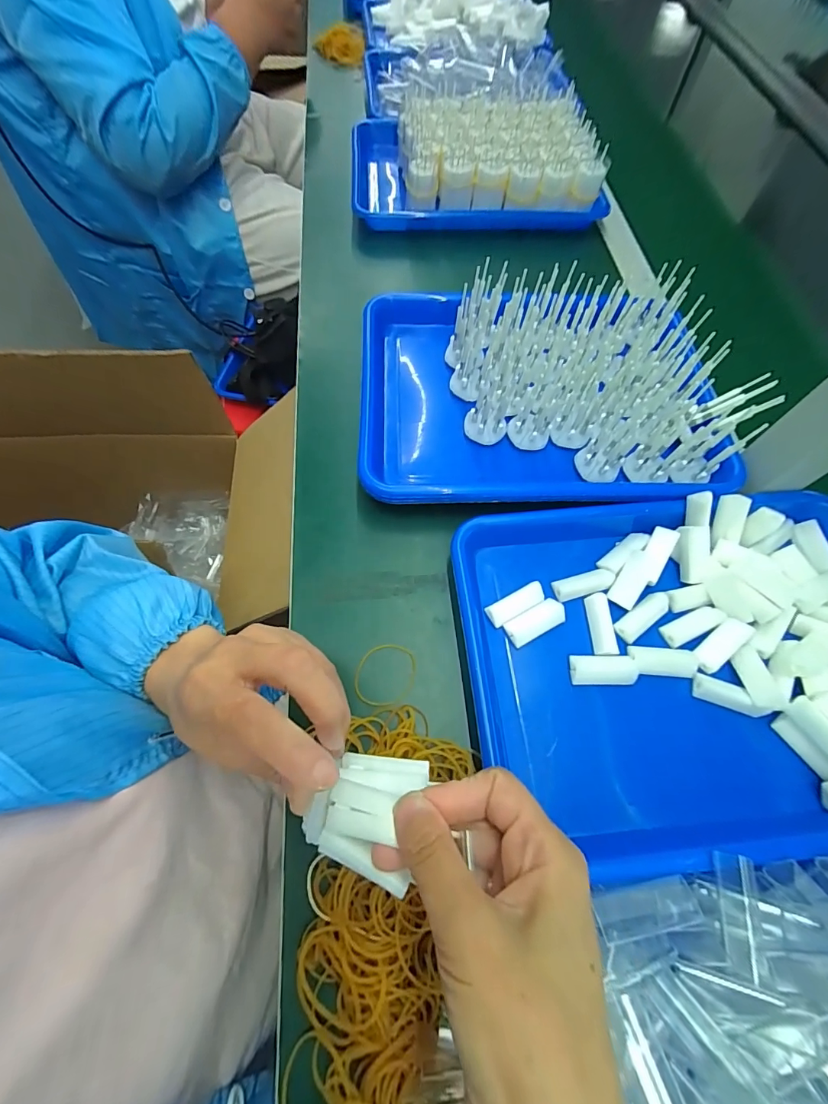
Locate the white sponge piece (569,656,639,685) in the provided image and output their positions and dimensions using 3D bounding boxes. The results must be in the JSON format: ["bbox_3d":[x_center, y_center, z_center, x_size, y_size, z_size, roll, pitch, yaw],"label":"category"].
[{"bbox_3d":[0.141,0.088,0.317,0.049,0.009,0.021,-1,65,-3],"label":"white sponge piece"}]

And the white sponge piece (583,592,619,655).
[{"bbox_3d":[0.147,0.057,0.335,0.019,0.011,0.047,-3,65,-4],"label":"white sponge piece"}]

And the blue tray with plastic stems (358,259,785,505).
[{"bbox_3d":[0.124,-0.157,0.402,0.342,0.076,0.249,-3,65,-3],"label":"blue tray with plastic stems"}]

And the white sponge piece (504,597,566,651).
[{"bbox_3d":[0.095,0.055,0.332,0.049,0.007,0.021,-26,69,-13],"label":"white sponge piece"}]

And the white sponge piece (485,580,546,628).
[{"bbox_3d":[0.081,0.042,0.335,0.047,0.014,0.017,-24,68,-13],"label":"white sponge piece"}]

